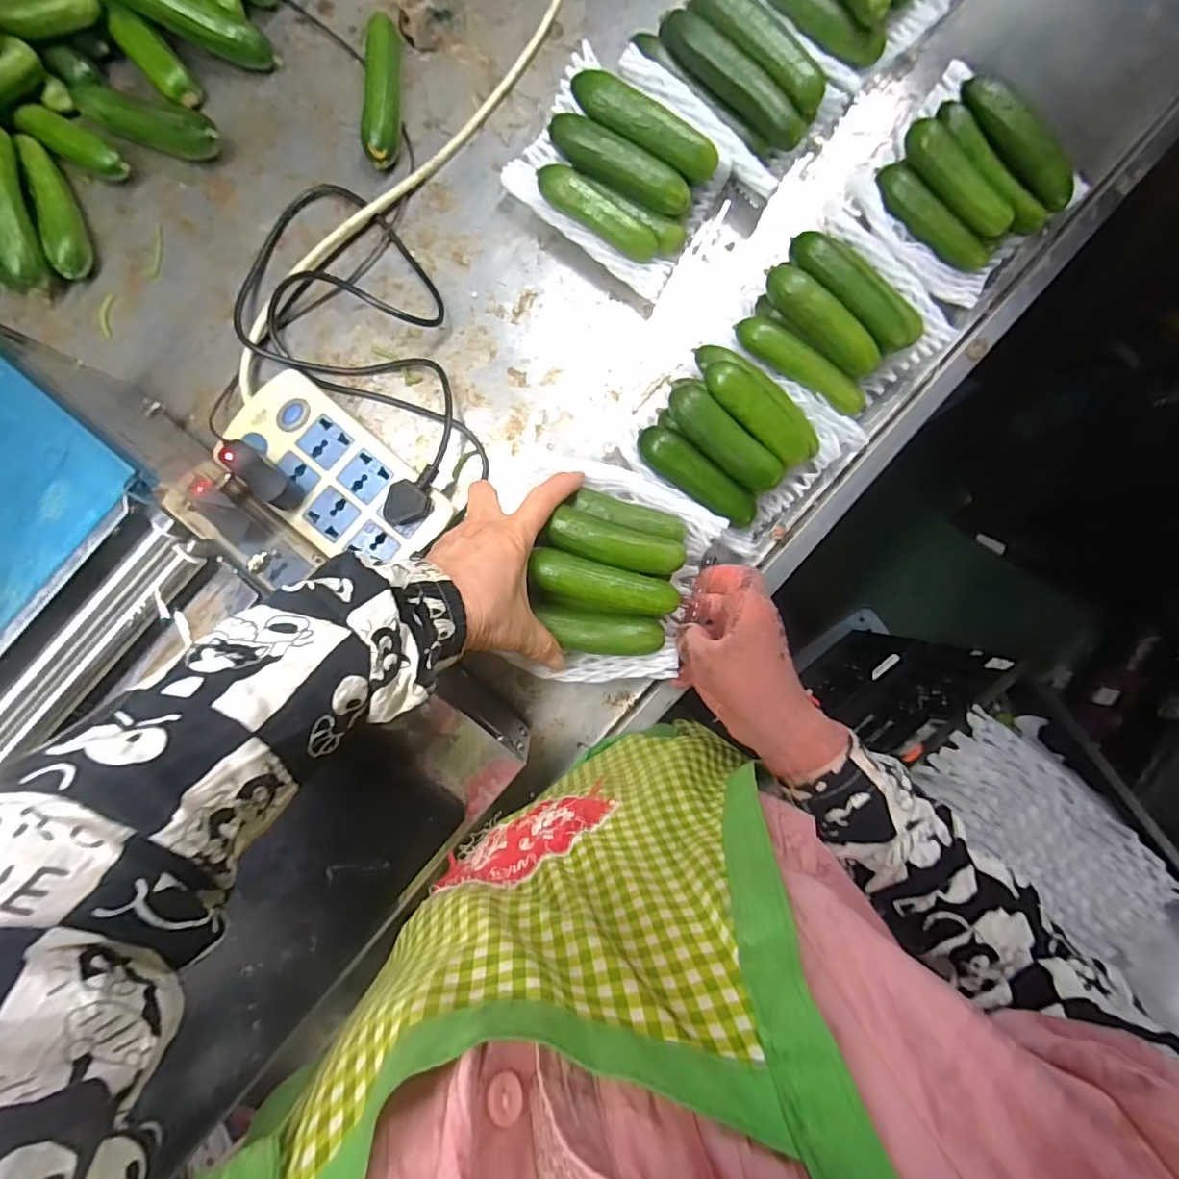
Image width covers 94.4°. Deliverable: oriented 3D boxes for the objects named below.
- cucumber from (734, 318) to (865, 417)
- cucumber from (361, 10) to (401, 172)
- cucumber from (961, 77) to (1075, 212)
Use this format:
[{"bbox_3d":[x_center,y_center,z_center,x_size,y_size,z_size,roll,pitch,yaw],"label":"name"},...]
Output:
[{"bbox_3d":[0.170,-0.181,0.440,0.116,0.025,0.023,38,89,-5],"label":"cucumber"},{"bbox_3d":[-0.168,-0.401,0.446,0.027,0.033,0.100,7,92,-5],"label":"cucumber"},{"bbox_3d":[0.341,-0.353,0.431,0.021,0.023,0.120,-43,95,-2],"label":"cucumber"}]

